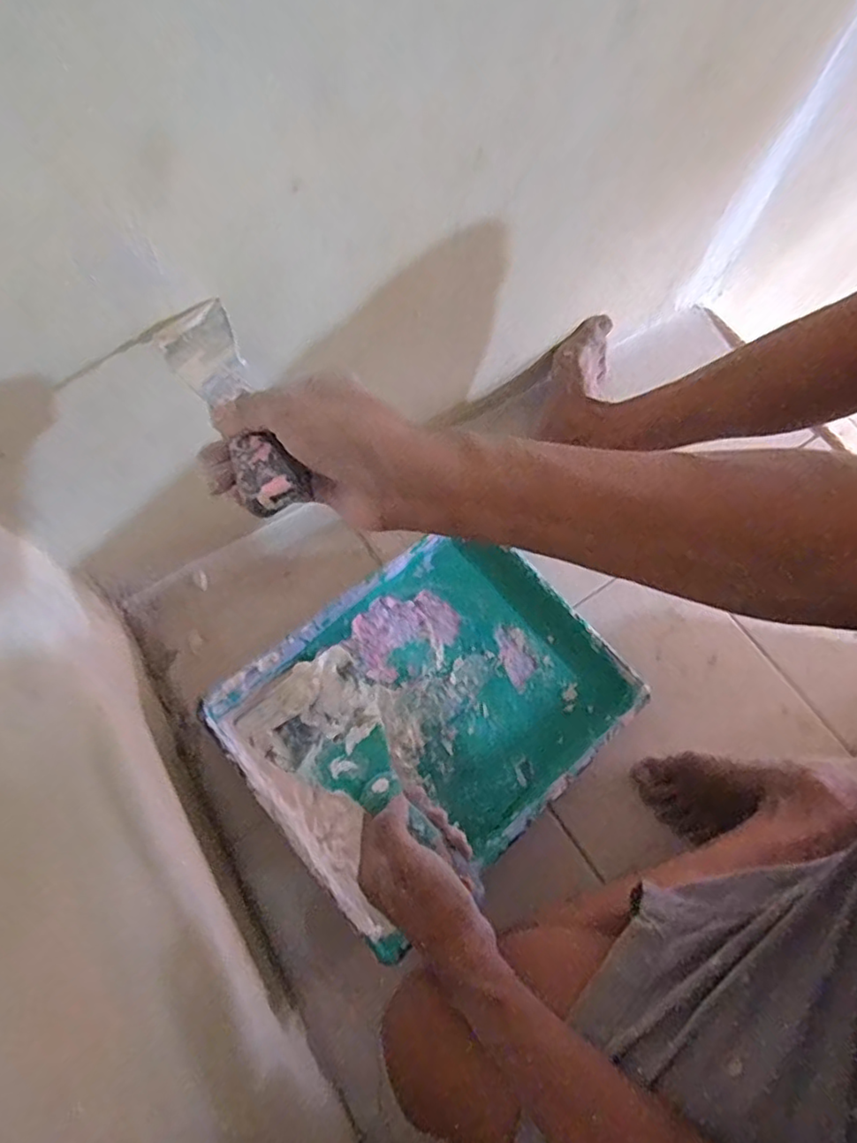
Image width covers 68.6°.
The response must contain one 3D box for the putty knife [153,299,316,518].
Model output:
[{"bbox_3d":[-0.113,-0.099,0.353,0.043,0.014,0.202,-26,51,-11],"label":"putty knife"}]

